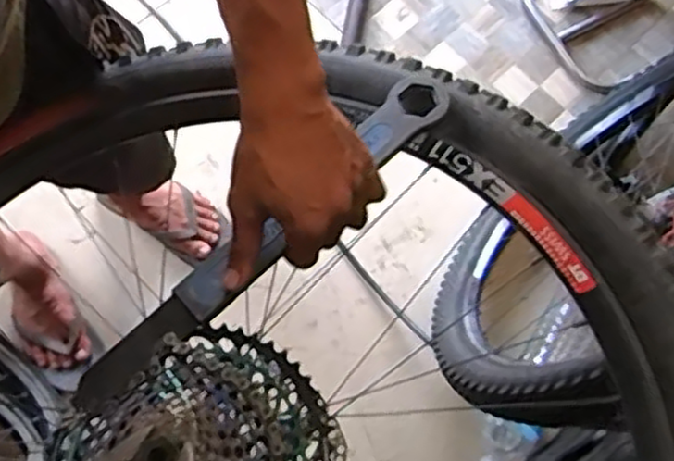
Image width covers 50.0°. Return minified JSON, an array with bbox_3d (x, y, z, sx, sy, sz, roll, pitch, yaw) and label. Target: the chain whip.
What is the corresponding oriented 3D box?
[{"bbox_3d":[-0.050,0.002,0.536,0.354,0.023,0.040,-42,79,-14],"label":"chain whip"}]

